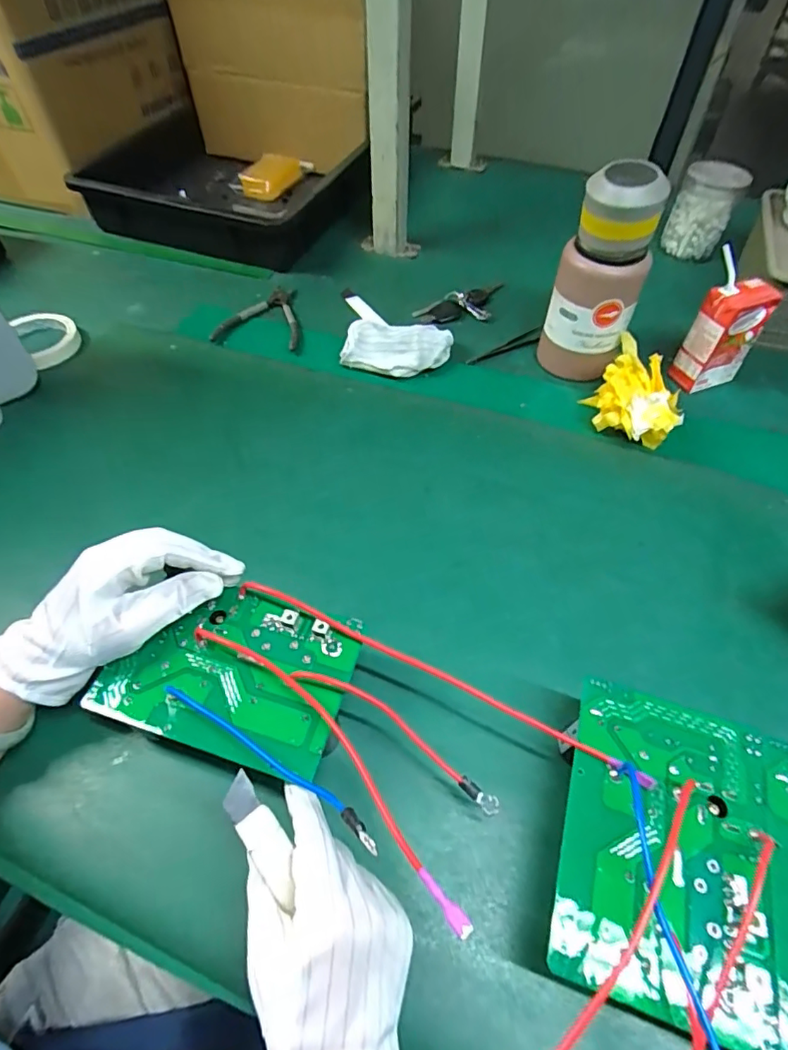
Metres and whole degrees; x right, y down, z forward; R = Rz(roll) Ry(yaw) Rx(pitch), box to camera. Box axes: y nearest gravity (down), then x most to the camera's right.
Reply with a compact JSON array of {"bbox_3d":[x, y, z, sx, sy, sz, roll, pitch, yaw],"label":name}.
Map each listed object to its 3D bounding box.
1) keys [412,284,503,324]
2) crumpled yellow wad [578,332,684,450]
[{"bbox_3d":[0.089,-0.293,0.692,0.135,0.018,0.053,-15,56,-10],"label":"keys"},{"bbox_3d":[0.260,-0.136,0.552,0.095,0.058,0.096,30,60,20],"label":"crumpled yellow wad"}]

